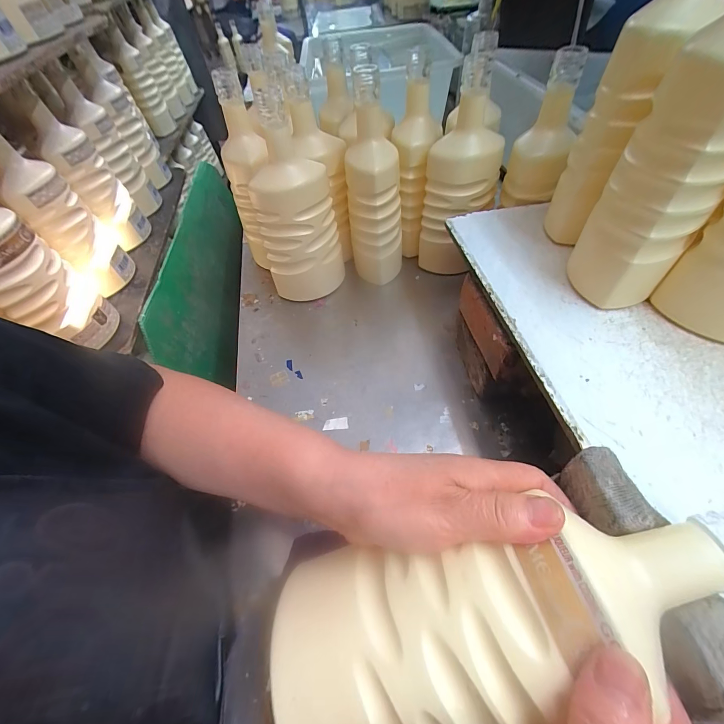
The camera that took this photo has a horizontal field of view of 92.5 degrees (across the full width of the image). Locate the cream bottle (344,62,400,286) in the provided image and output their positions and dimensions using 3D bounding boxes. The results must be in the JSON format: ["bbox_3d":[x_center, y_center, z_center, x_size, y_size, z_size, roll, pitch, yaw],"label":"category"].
[{"bbox_3d":[0.014,-0.221,0.471,0.074,0.262,0.067,-3,51,4],"label":"cream bottle"}]

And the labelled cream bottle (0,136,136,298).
[{"bbox_3d":[-0.417,-0.197,0.486,0.068,0.213,0.068,-33,55,-15],"label":"labelled cream bottle"}]

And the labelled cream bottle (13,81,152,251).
[{"bbox_3d":[-0.417,-0.277,0.544,0.066,0.210,0.074,-33,55,-15],"label":"labelled cream bottle"}]

